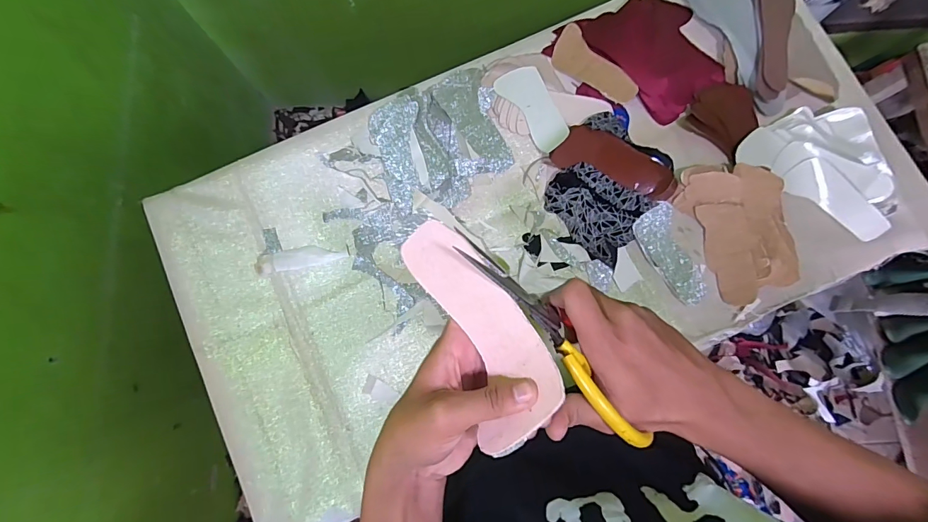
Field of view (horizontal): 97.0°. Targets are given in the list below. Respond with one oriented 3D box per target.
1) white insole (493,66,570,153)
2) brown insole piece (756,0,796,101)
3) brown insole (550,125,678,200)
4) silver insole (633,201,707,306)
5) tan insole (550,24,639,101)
[{"bbox_3d":[0.120,-0.260,0.689,0.067,0.008,0.153,-36,84,17],"label":"white insole"},{"bbox_3d":[0.534,-0.393,0.698,0.078,0.009,0.233,0,89,-11],"label":"brown insole piece"},{"bbox_3d":[0.249,-0.164,0.670,0.196,0.014,0.074,21,97,7],"label":"brown insole"},{"bbox_3d":[0.336,-0.009,0.663,0.068,0.010,0.164,-22,80,-3],"label":"silver insole"},{"bbox_3d":[0.220,-0.333,0.715,0.068,0.013,0.167,-42,82,18],"label":"tan insole"}]

